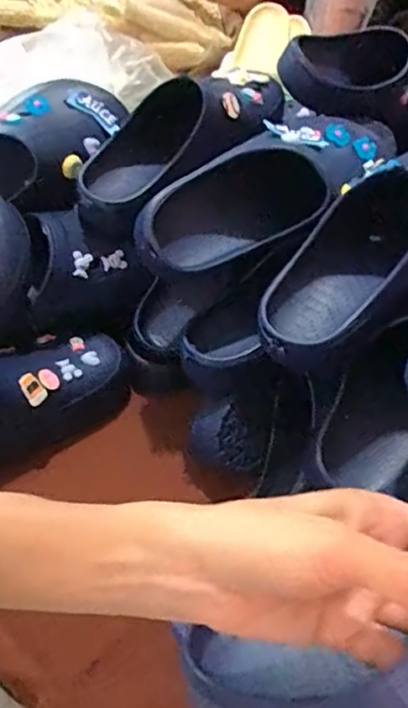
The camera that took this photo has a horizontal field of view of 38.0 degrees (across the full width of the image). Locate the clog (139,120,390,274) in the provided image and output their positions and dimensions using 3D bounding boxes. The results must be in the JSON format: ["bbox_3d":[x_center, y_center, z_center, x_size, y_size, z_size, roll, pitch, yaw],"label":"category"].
[{"bbox_3d":[0.067,-0.154,0.563,0.282,0.078,0.102,-32,60,-28],"label":"clog"}]

